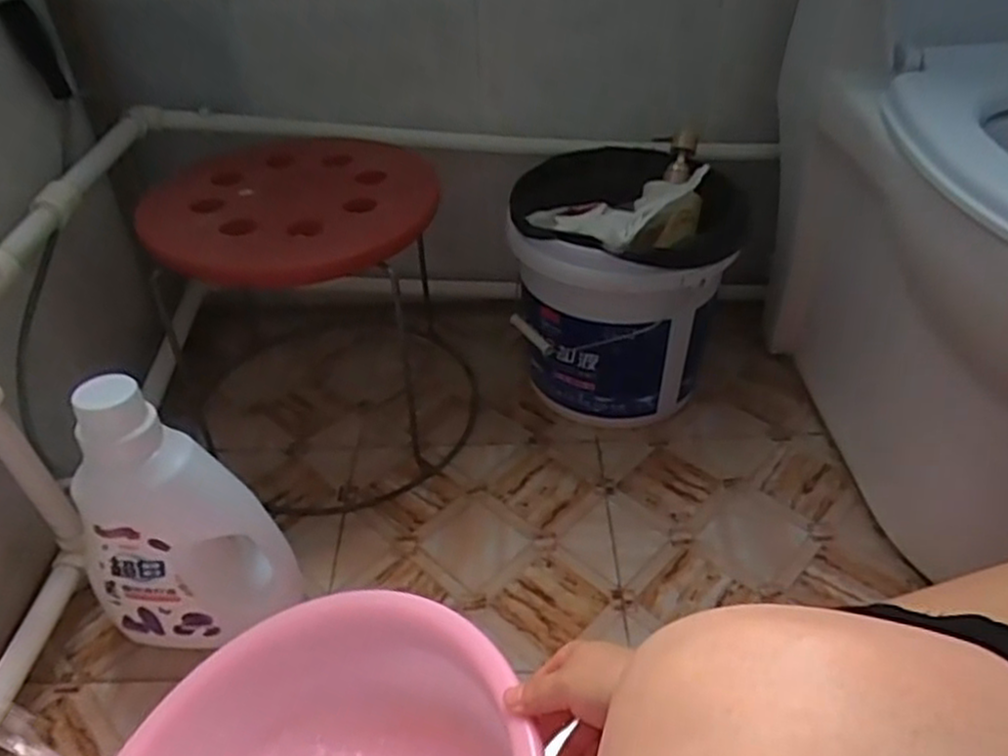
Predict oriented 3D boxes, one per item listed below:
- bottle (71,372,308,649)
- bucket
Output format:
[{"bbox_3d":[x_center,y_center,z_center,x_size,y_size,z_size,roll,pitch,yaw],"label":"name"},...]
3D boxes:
[{"bbox_3d":[-0.284,0.132,0.642,0.166,0.285,0.084,5,40,10],"label":"bottle"},{"bbox_3d":[0.147,-0.115,0.934,0.254,0.294,0.279,-2,39,1],"label":"bucket"}]

